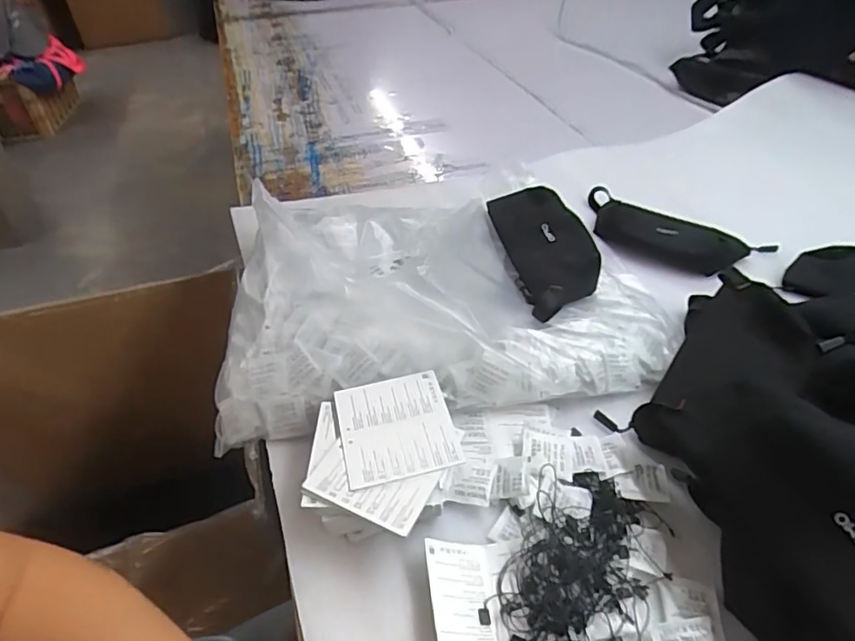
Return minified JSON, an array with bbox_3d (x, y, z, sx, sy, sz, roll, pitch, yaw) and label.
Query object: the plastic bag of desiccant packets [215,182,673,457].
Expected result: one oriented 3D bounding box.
[{"bbox_3d":[0.016,-0.051,0.608,0.456,0.091,0.328,-7,43,-2],"label":"plastic bag of desiccant packets"}]

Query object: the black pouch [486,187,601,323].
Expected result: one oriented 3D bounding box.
[{"bbox_3d":[0.134,-0.091,0.635,0.082,0.040,0.213,-7,42,-6],"label":"black pouch"}]

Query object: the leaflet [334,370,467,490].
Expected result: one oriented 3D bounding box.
[{"bbox_3d":[-0.026,0.086,0.454,0.088,0.005,0.100,-11,42,-10],"label":"leaflet"}]

